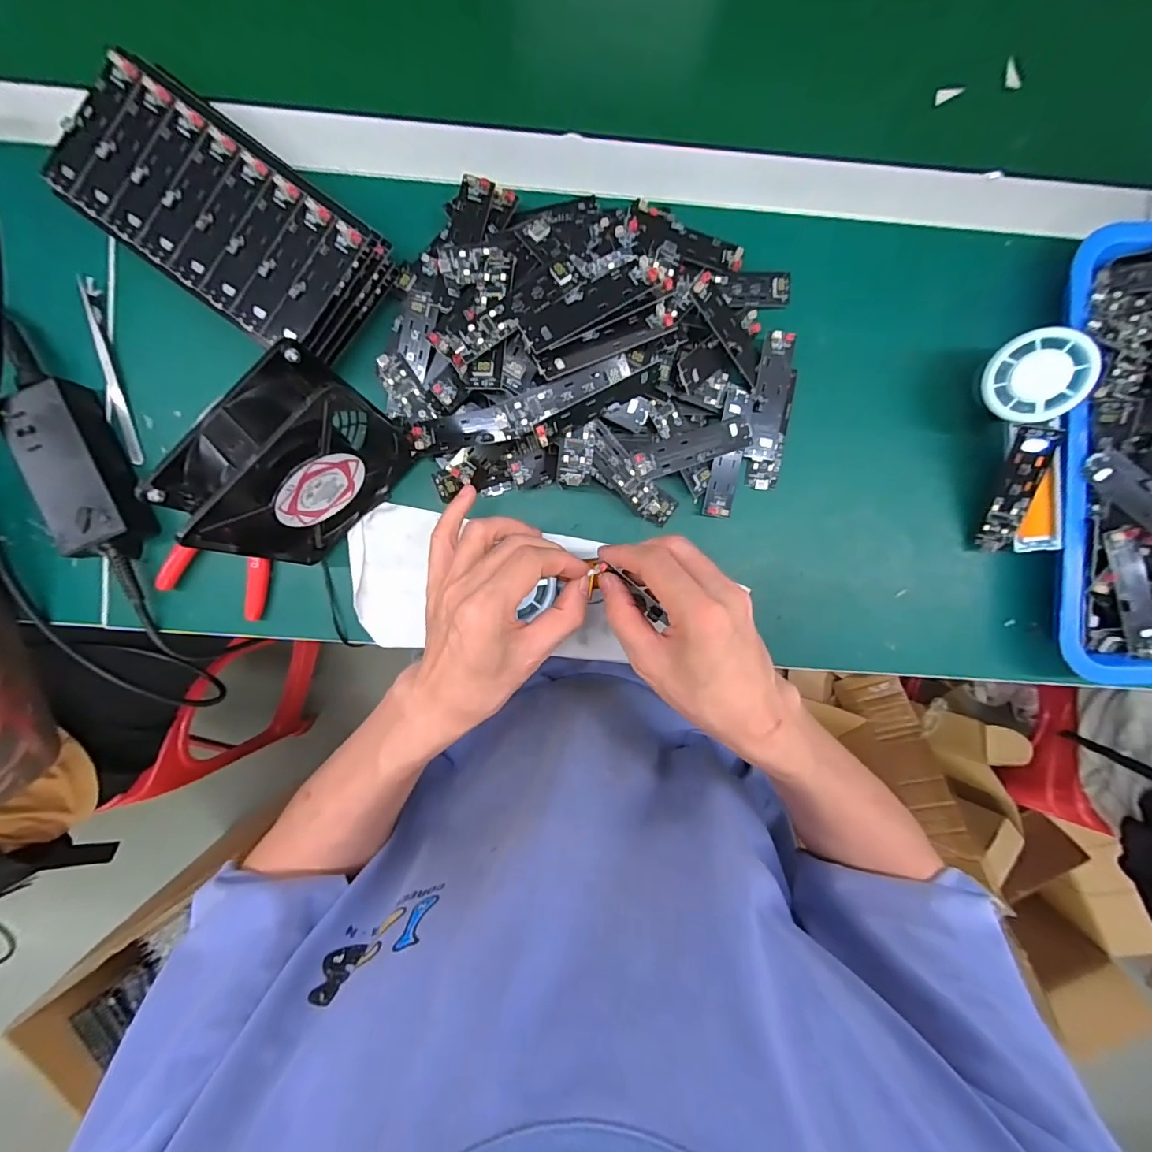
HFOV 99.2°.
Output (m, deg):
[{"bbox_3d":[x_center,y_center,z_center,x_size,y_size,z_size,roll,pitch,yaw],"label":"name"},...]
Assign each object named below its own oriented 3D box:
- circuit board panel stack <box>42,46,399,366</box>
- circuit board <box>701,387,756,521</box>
[{"bbox_3d":[-0.234,-0.238,0.333,0.202,0.046,0.103,37,92,-4],"label":"circuit board panel stack"},{"bbox_3d":[0.115,-0.091,0.367,0.025,0.006,0.093,6,100,-18],"label":"circuit board"}]

